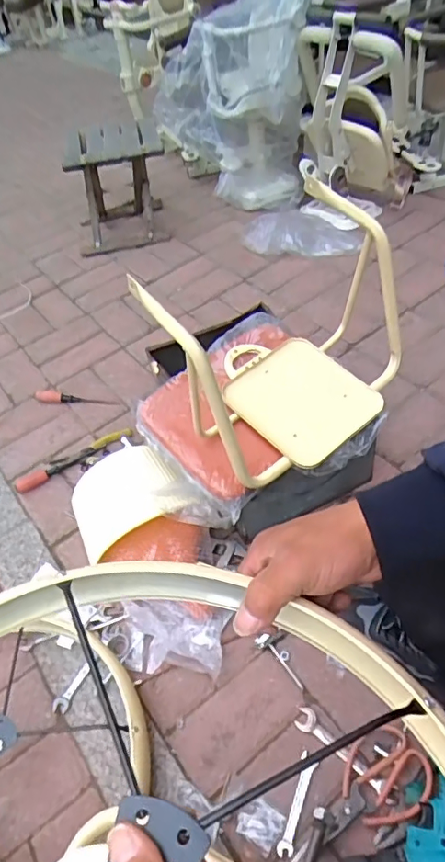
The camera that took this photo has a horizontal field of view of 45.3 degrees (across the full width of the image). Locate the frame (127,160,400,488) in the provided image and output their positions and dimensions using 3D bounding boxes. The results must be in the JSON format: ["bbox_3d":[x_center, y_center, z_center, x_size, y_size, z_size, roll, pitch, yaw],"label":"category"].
[{"bbox_3d":[0.089,-0.132,0.811,0.386,0.289,0.249,-32,52,-19],"label":"frame"}]

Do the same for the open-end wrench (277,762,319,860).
[{"bbox_3d":[0.096,0.478,0.684,0.021,0.005,0.115,21,56,12],"label":"open-end wrench"}]

